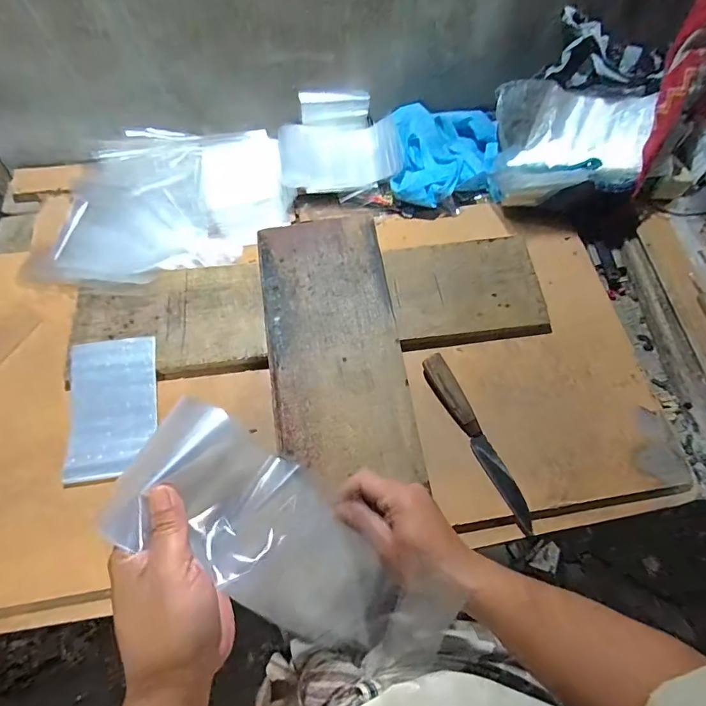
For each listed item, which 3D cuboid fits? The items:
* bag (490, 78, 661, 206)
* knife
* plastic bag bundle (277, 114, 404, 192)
[{"bbox_3d":[0.335,-0.332,0.676,0.218,0.103,0.184,5,69,1],"label":"bag"},{"bbox_3d":[0.167,0.116,0.561,0.030,0.030,0.251,-25,73,-11],"label":"knife"},{"bbox_3d":[-0.020,-0.337,0.705,0.200,0.023,0.118,-9,70,-4],"label":"plastic bag bundle"}]

